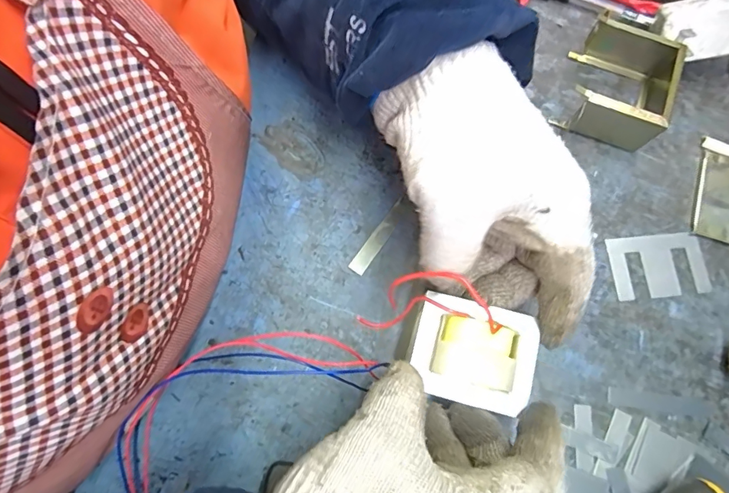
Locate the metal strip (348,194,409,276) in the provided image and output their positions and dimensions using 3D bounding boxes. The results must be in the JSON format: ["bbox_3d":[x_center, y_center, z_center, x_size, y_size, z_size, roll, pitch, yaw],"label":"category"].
[{"bbox_3d":[0.012,-0.008,0.319,0.011,0.004,0.064,35,78,7],"label":"metal strip"}]

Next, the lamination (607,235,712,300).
[{"bbox_3d":[0.205,0.013,0.319,0.066,0.004,0.042,-5,76,-2],"label":"lamination"}]

